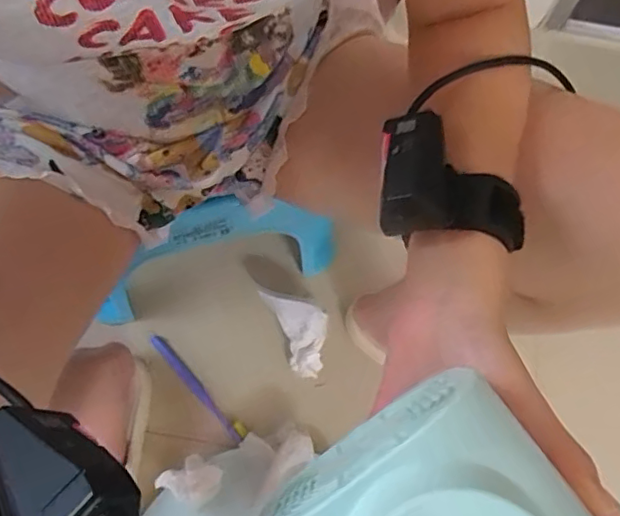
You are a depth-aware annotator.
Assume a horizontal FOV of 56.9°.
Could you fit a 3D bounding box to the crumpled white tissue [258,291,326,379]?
[{"bbox_3d":[-0.010,0.094,0.751,0.064,0.063,0.113,-23,70,-12],"label":"crumpled white tissue"}]

